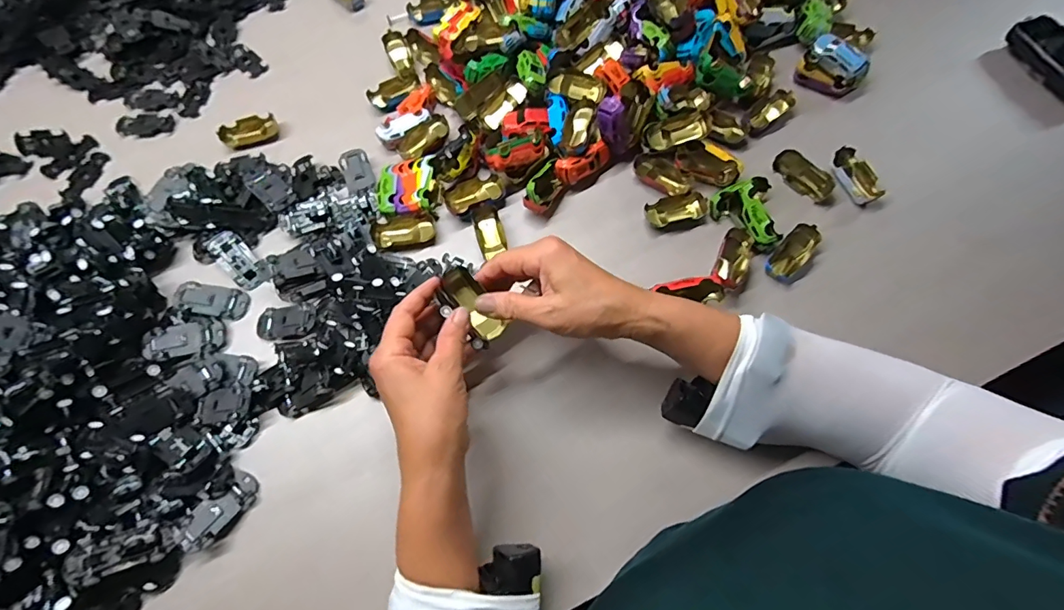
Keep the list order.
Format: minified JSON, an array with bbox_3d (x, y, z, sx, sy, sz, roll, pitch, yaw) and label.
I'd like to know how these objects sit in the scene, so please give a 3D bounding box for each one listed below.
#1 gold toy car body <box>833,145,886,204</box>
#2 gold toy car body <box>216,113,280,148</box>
[{"bbox_3d":[0.337,-0.135,0.479,0.031,0.018,0.063,-25,70,-7],"label":"gold toy car body"},{"bbox_3d":[-0.329,-0.202,0.534,0.062,0.013,0.033,-16,69,-4],"label":"gold toy car body"}]

